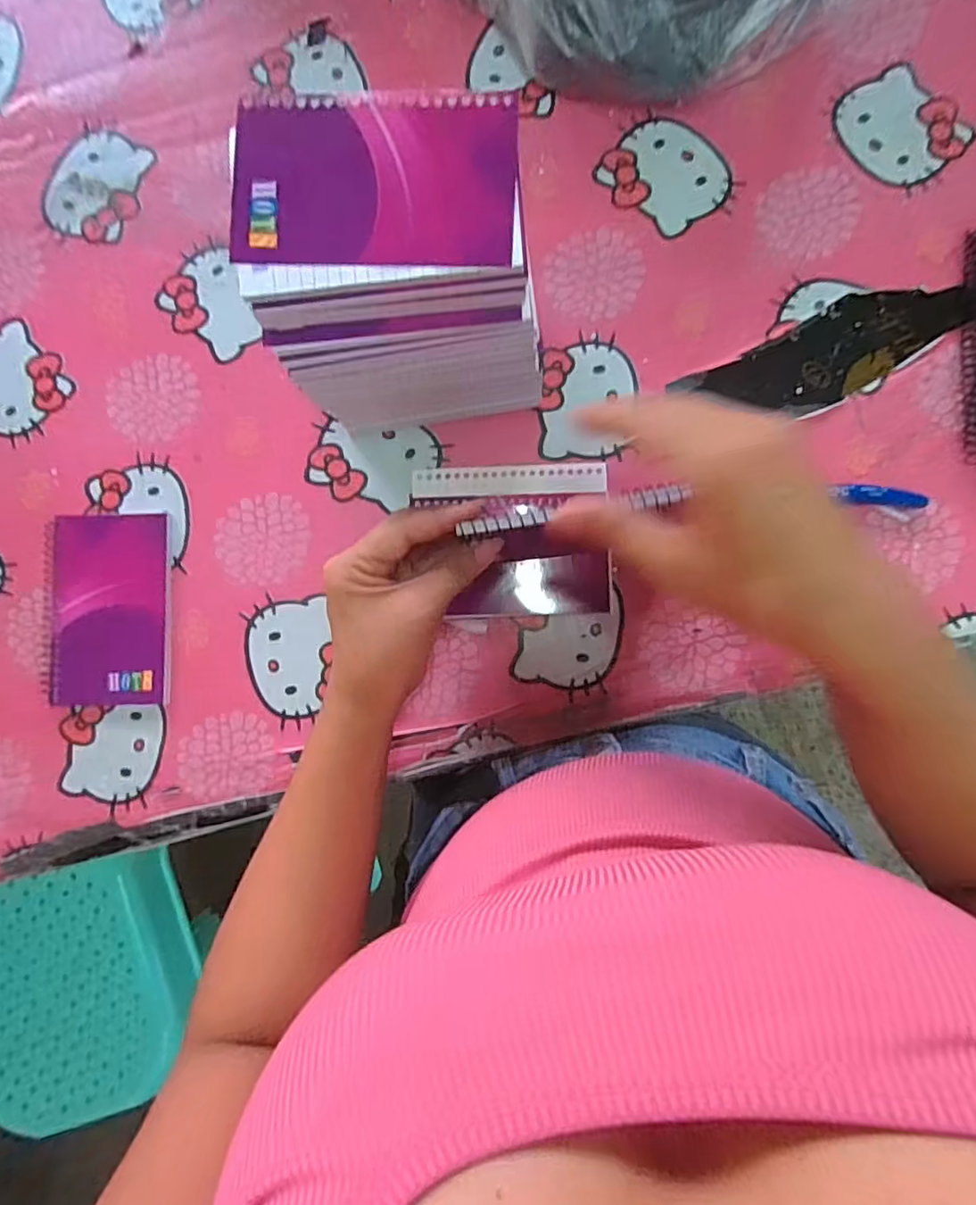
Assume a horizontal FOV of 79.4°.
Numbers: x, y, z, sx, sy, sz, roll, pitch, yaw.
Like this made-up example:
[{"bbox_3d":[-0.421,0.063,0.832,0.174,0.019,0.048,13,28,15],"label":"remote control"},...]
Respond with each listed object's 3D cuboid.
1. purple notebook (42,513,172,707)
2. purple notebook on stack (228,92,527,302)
[{"bbox_3d":[-0.263,0.005,0.403,0.088,0.010,0.129,-1,87,3],"label":"purple notebook"},{"bbox_3d":[-0.051,-0.189,0.269,0.131,0.009,0.086,-3,87,3],"label":"purple notebook on stack"}]

